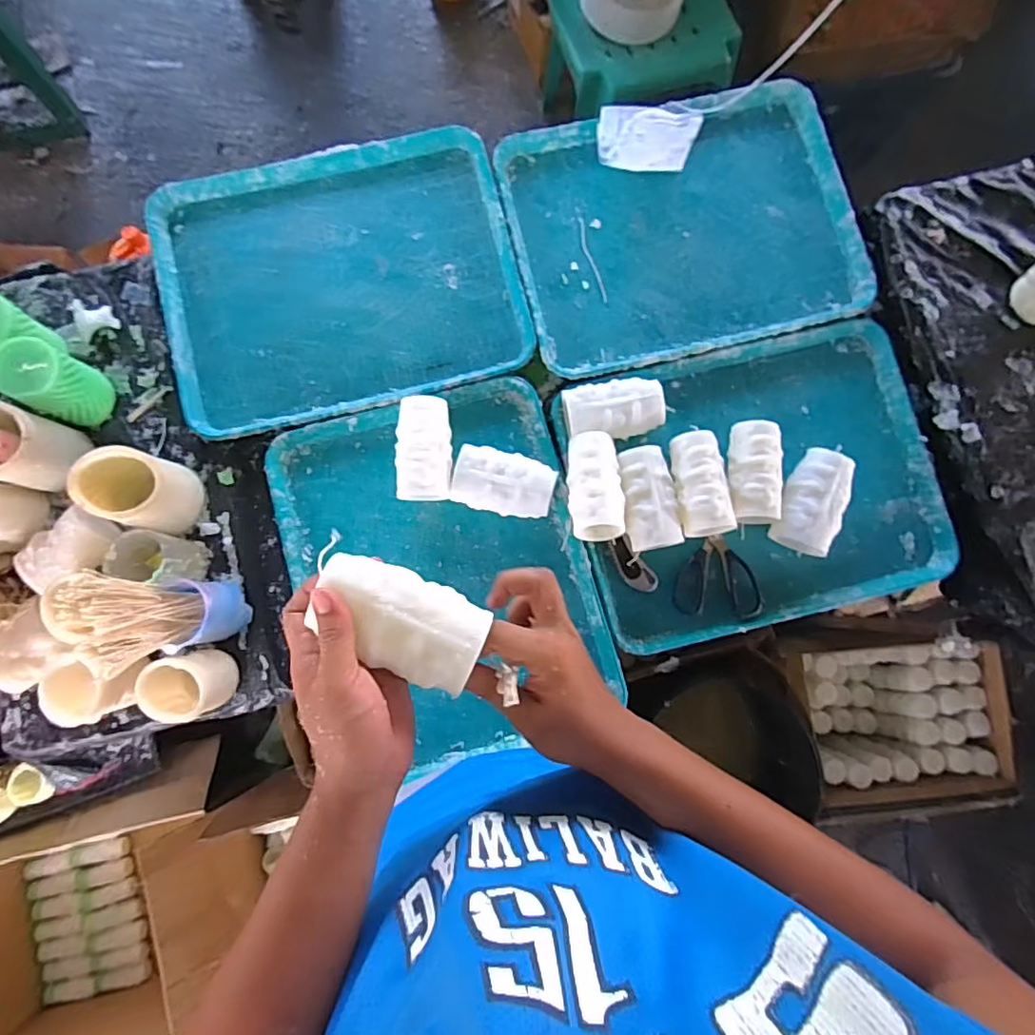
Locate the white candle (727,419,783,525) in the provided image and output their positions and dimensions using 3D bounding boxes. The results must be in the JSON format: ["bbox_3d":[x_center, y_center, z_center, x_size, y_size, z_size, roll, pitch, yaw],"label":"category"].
[{"bbox_3d":[0.283,-0.055,0.689,0.054,0.052,0.117,4,82,-1],"label":"white candle"}]

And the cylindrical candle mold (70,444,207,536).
[{"bbox_3d":[-0.418,-0.030,0.640,0.078,0.104,0.076,0,82,-2],"label":"cylindrical candle mold"}]

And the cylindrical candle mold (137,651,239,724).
[{"bbox_3d":[-0.357,0.182,0.626,0.062,0.079,0.067,0,82,-2],"label":"cylindrical candle mold"}]

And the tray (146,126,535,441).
[{"bbox_3d":[-0.225,-0.303,0.736,0.434,0.023,0.340,-13,83,-3],"label":"tray"}]

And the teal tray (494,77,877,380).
[{"bbox_3d":[0.214,-0.377,0.750,0.427,0.031,0.339,-13,83,-3],"label":"teal tray"}]

